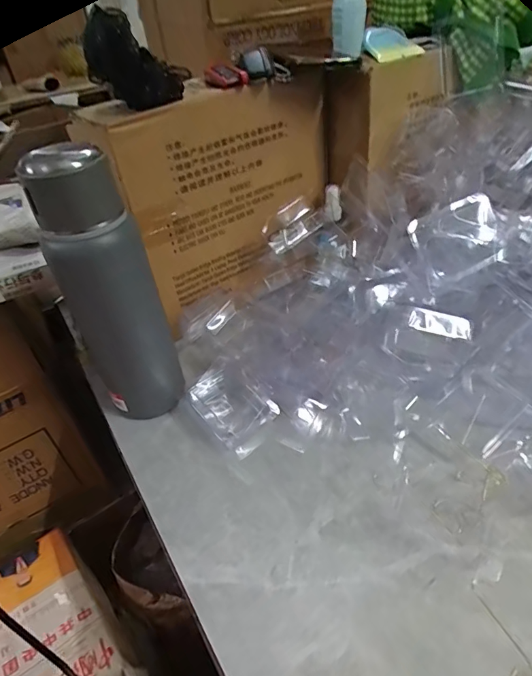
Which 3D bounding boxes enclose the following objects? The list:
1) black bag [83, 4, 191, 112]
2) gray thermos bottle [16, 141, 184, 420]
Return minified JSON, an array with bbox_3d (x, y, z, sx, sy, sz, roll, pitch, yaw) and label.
[{"bbox_3d":[-0.124,-0.266,0.417,0.088,0.076,0.059,-18,40,-16],"label":"black bag"},{"bbox_3d":[-0.147,-0.041,0.411,0.079,0.256,0.078,-23,42,-18],"label":"gray thermos bottle"}]

